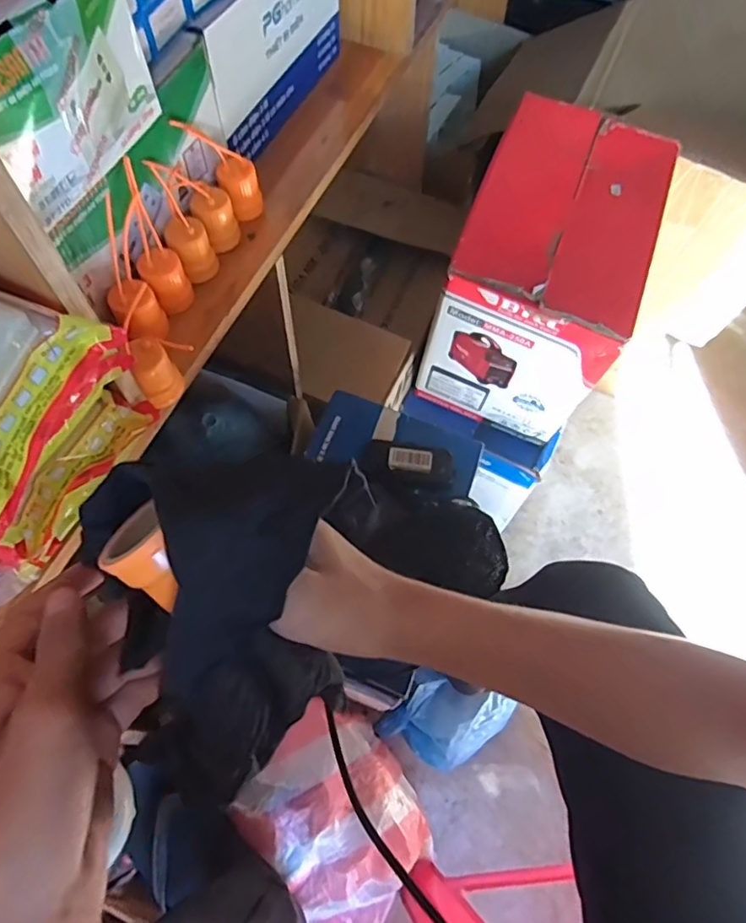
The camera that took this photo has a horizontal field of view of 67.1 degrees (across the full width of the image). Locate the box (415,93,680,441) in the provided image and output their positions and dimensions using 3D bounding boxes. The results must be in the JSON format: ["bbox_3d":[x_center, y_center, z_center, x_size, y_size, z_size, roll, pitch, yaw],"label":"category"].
[{"bbox_3d":[0.253,-0.275,0.847,0.233,0.276,0.369,22,64,9],"label":"box"}]

